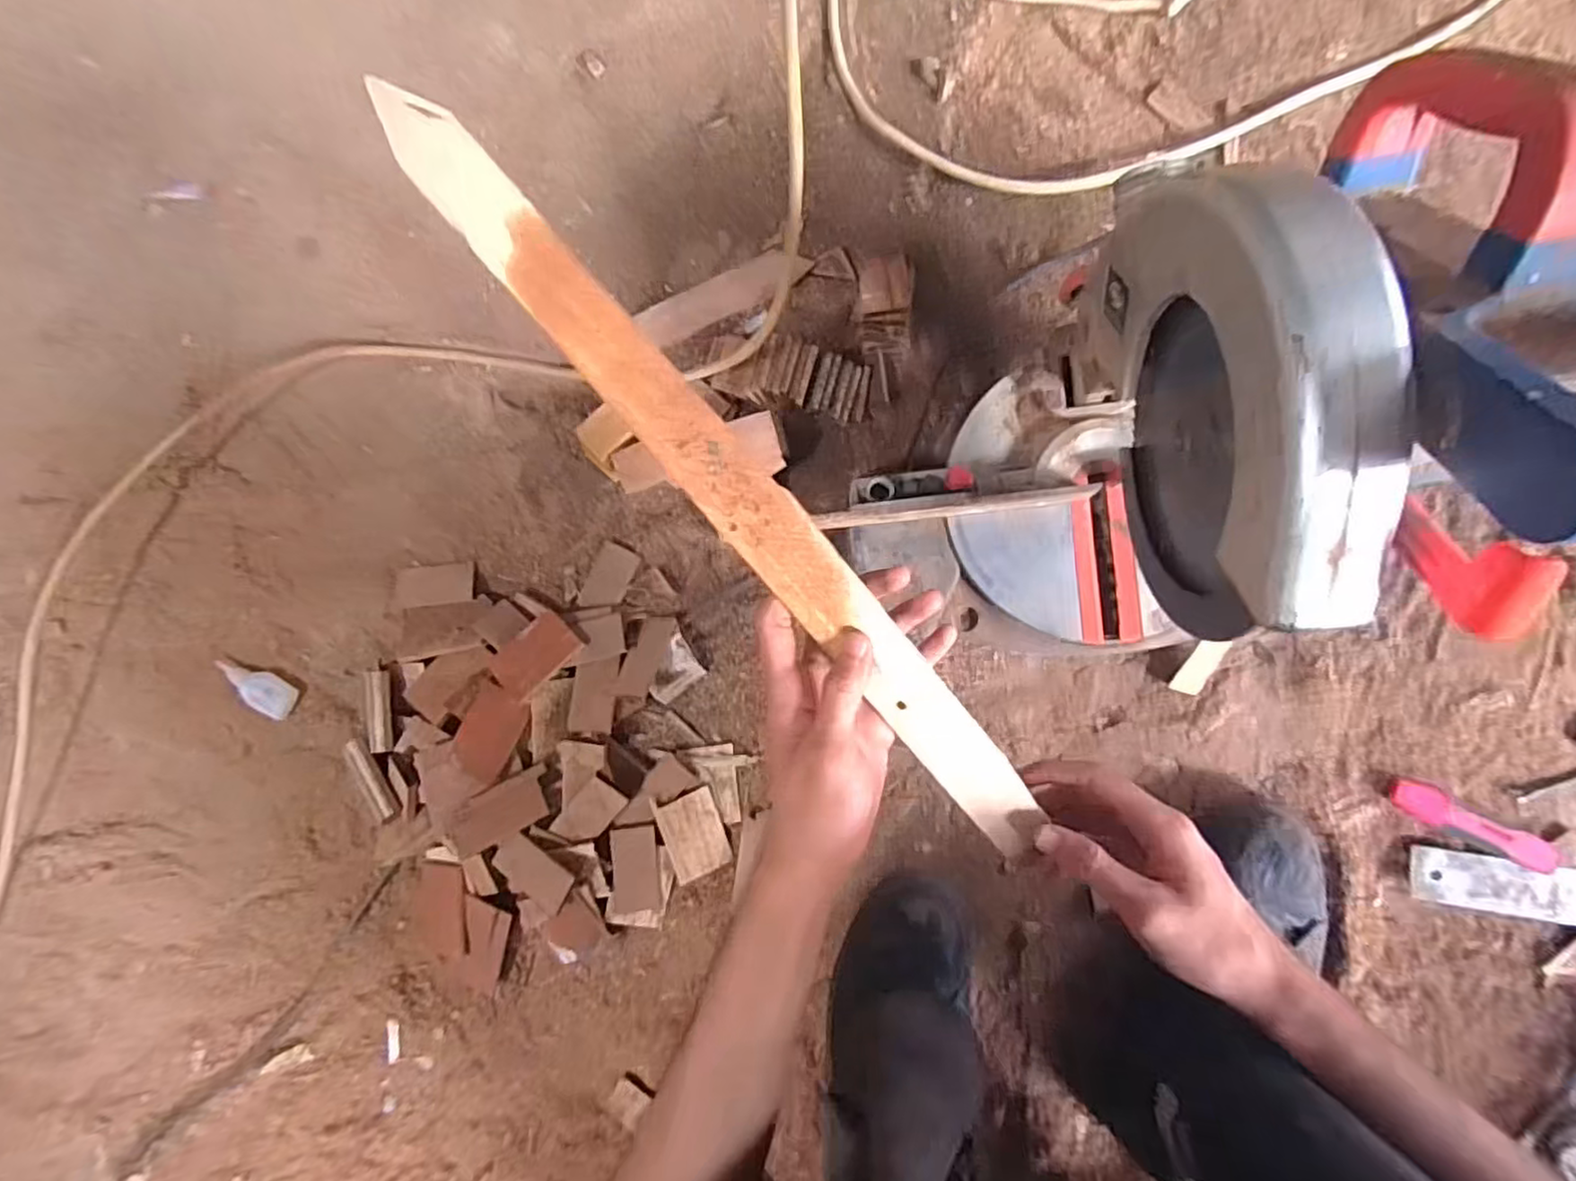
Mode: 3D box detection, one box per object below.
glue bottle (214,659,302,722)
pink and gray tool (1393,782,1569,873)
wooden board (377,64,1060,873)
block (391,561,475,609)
[{"bbox_3d":[-0.502,0.091,0.642,0.077,0.018,0.035,28,92,9],"label":"glue bottle"},{"bbox_3d":[0.492,0.168,0.488,0.098,0.013,0.028,27,92,23],"label":"pink and gray tool"},{"bbox_3d":[-0.004,-0.022,0.328,0.038,0.007,0.451,-35,109,20],"label":"wooden board"},{"bbox_3d":[-0.328,-0.004,0.629,0.077,0.011,0.038,-5,87,8],"label":"block"}]

